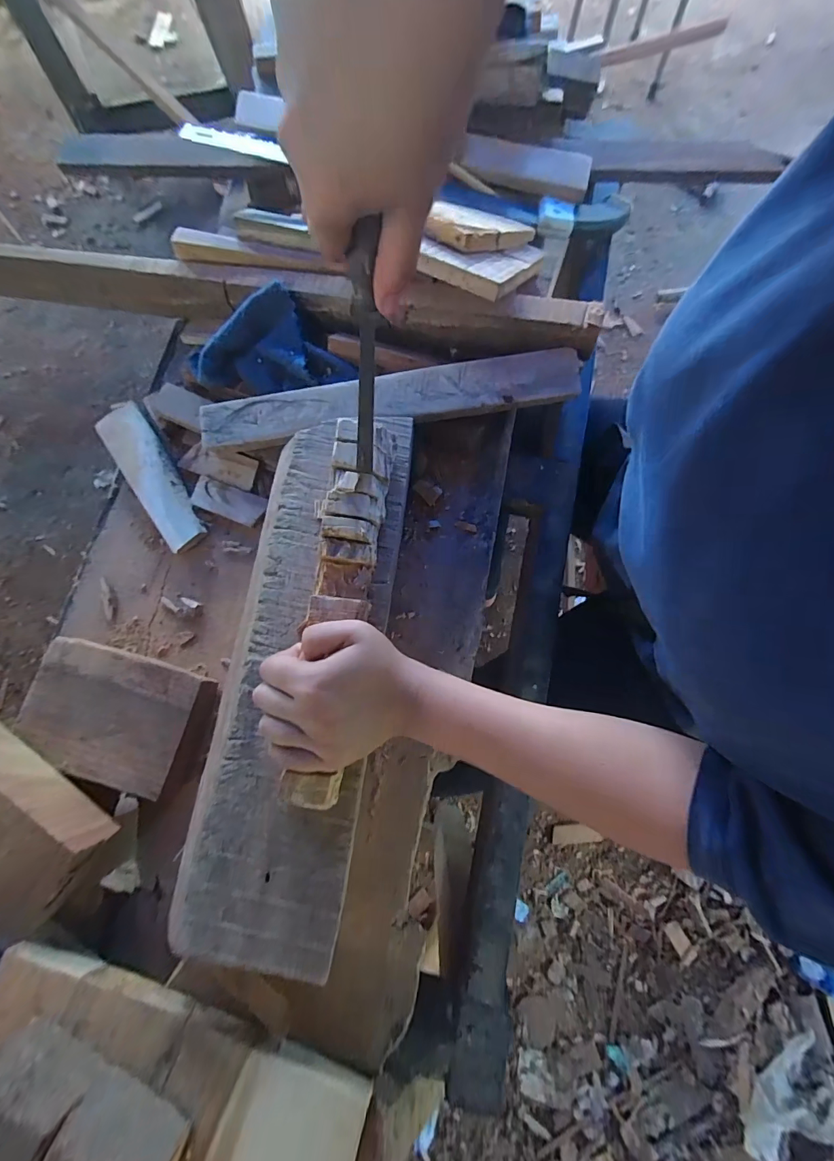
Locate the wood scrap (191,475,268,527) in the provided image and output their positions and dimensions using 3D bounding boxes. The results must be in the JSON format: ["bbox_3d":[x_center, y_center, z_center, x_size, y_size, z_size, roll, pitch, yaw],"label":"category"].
[{"bbox_3d":[-0.201,-0.085,0.455,0.078,0.005,0.033,20,78,6],"label":"wood scrap"}]

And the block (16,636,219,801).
[{"bbox_3d":[-0.274,0.124,0.396,0.154,0.041,0.106,18,78,4],"label":"block"}]

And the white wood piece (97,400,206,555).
[{"bbox_3d":[-0.285,-0.112,0.456,0.052,0.019,0.178,-34,78,-6],"label":"white wood piece"}]

